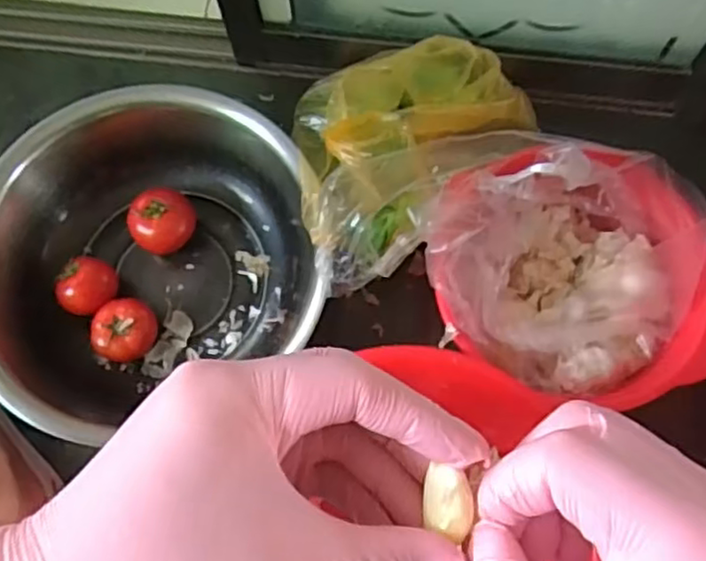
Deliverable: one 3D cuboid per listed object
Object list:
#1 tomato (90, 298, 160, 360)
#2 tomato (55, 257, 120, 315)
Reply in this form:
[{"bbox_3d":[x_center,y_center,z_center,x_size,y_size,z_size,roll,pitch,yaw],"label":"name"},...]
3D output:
[{"bbox_3d":[-0.245,0.056,0.728,0.066,0.052,0.068,24,76,7],"label":"tomato"},{"bbox_3d":[-0.293,0.010,0.748,0.048,0.063,0.063,31,77,9],"label":"tomato"}]

